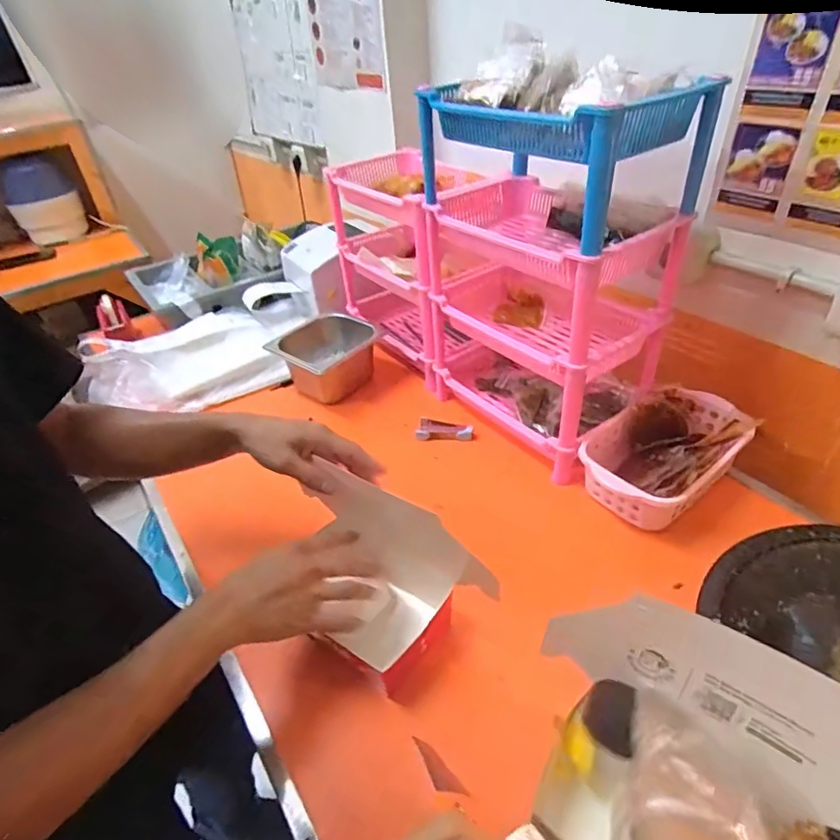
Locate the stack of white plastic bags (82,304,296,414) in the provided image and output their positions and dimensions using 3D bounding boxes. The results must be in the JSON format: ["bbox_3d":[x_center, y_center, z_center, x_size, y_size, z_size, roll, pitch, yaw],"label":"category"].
[{"bbox_3d":[-0.465,-0.114,1.042,0.380,0.075,0.278,-23,41,-24],"label":"stack of white plastic bags"}]

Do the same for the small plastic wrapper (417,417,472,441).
[{"bbox_3d":[0.039,0.014,0.862,0.089,0.016,0.042,-2,37,3],"label":"small plastic wrapper"}]

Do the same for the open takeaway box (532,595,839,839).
[{"bbox_3d":[0.209,0.266,0.390,0.250,0.140,0.171,23,45,31],"label":"open takeaway box"}]

